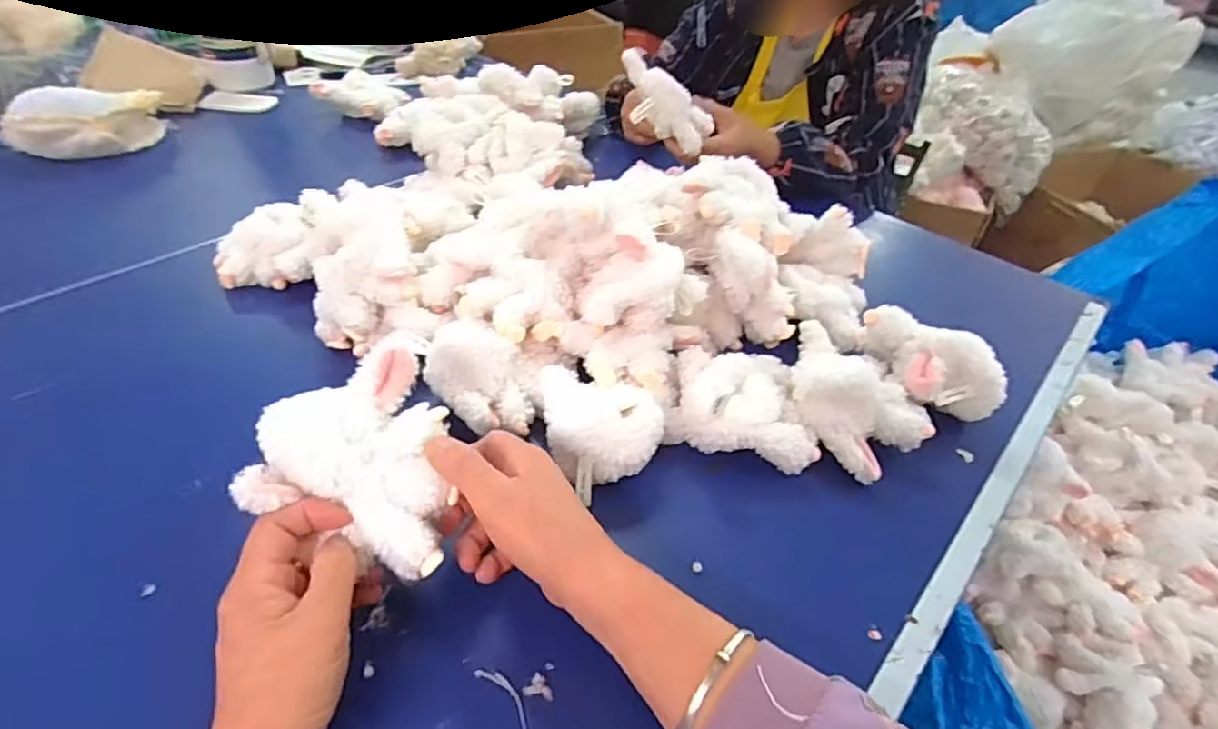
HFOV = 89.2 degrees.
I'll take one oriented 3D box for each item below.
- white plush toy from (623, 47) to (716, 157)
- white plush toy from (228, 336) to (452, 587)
[{"bbox_3d":[0.061,-0.312,0.729,0.144,0.046,0.042,52,52,-2],"label":"white plush toy"},{"bbox_3d":[-0.143,0.059,0.354,0.113,0.070,0.116,-23,49,-28],"label":"white plush toy"}]

